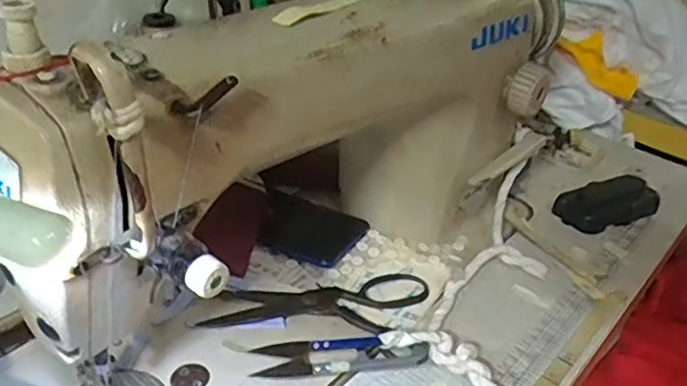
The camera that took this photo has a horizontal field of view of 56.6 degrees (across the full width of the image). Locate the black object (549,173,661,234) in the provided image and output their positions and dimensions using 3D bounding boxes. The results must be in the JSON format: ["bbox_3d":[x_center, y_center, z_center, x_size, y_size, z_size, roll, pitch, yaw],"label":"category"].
[{"bbox_3d":[0.257,0.007,0.621,0.108,0.022,0.048,-12,36,-25],"label":"black object"}]

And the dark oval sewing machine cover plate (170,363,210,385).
[{"bbox_3d":[-0.101,0.120,0.417,0.025,0.004,0.022,-10,35,-22],"label":"dark oval sewing machine cover plate"}]

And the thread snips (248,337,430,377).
[{"bbox_3d":[-0.001,0.109,0.435,0.116,0.013,0.028,1,33,-7],"label":"thread snips"}]

